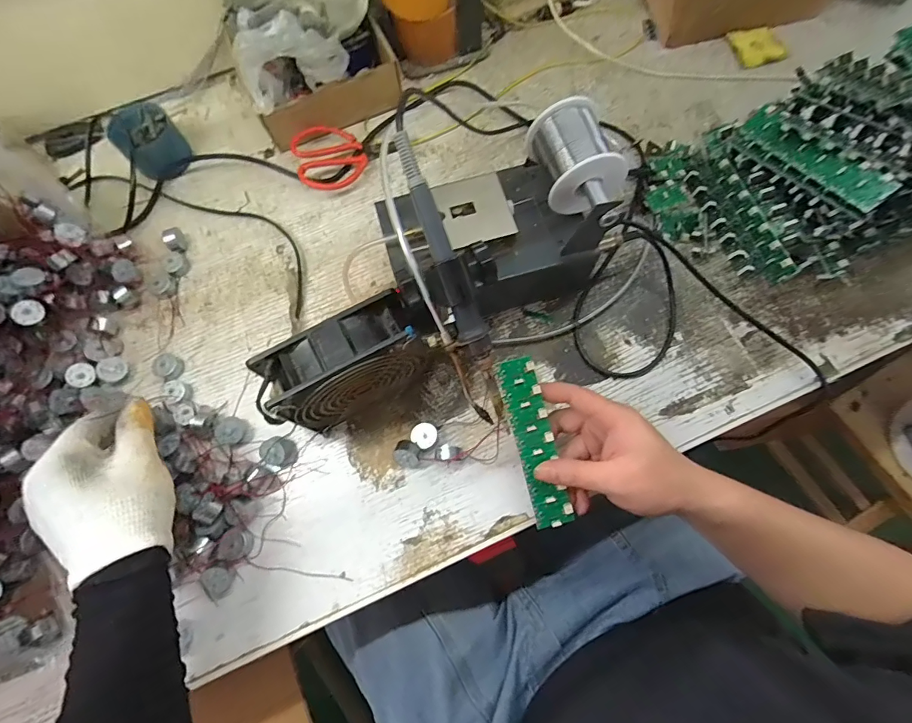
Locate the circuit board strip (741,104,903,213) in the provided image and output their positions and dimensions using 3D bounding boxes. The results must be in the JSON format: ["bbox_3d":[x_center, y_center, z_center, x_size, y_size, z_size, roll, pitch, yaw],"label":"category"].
[{"bbox_3d":[0.328,-0.189,0.413,0.031,0.016,0.143,-49,62,27],"label":"circuit board strip"}]

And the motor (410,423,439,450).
[{"bbox_3d":[-0.028,0.068,0.412,0.023,0.018,0.022,0,73,1],"label":"motor"}]

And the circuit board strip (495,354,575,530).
[{"bbox_3d":[0.064,0.065,0.364,0.030,0.005,0.136,-15,87,5],"label":"circuit board strip"}]

